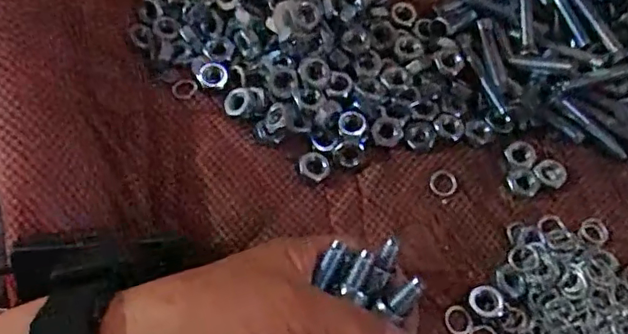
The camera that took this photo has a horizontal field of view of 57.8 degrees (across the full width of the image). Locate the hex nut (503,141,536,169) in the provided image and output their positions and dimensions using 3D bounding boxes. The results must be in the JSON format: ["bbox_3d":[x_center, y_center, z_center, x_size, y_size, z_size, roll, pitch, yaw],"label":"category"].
[{"bbox_3d":[0.114,-0.007,0.312,0.016,0.004,0.017,40,68,16],"label":"hex nut"}]

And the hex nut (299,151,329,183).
[{"bbox_3d":[0.000,0.000,0.300,0.016,0.005,0.014,23,65,9],"label":"hex nut"}]

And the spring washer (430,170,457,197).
[{"bbox_3d":[0.068,0.008,0.299,0.014,0.004,0.015,1,63,-2],"label":"spring washer"}]

